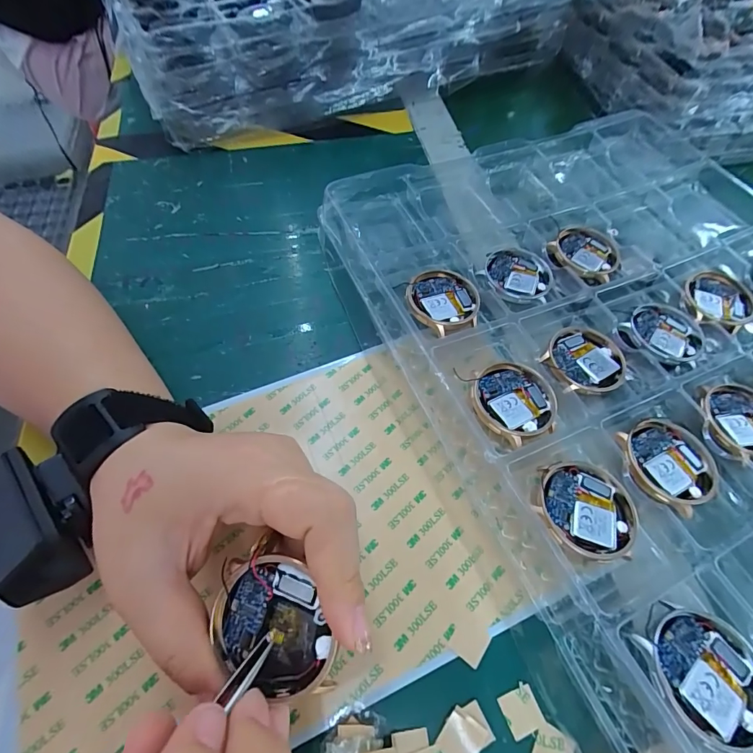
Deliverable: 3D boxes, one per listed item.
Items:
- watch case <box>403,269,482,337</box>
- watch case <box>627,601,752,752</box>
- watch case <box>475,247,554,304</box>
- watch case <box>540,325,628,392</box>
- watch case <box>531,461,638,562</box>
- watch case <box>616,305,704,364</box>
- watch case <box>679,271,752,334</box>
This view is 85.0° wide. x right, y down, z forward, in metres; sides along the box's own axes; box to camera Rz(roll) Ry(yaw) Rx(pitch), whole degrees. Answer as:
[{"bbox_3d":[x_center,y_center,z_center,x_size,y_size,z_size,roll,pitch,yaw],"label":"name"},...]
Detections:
[{"bbox_3d":[0.040,-0.047,0.251,0.044,0.005,0.047,15,60,8],"label":"watch case"},{"bbox_3d":[0.127,0.116,0.162,0.042,0.014,0.047,-33,65,-19],"label":"watch case"},{"bbox_3d":[0.093,-0.067,0.271,0.045,0.005,0.044,26,62,14],"label":"watch case"},{"bbox_3d":[0.123,-0.011,0.238,0.049,0.005,0.042,-17,61,-11],"label":"watch case"},{"bbox_3d":[0.098,0.061,0.191,0.045,0.005,0.045,21,61,11],"label":"watch case"},{"bbox_3d":[0.178,-0.026,0.258,0.052,0.009,0.045,14,60,7],"label":"watch case"},{"bbox_3d":[0.226,-0.050,0.271,0.042,0.007,0.050,35,64,18],"label":"watch case"}]

